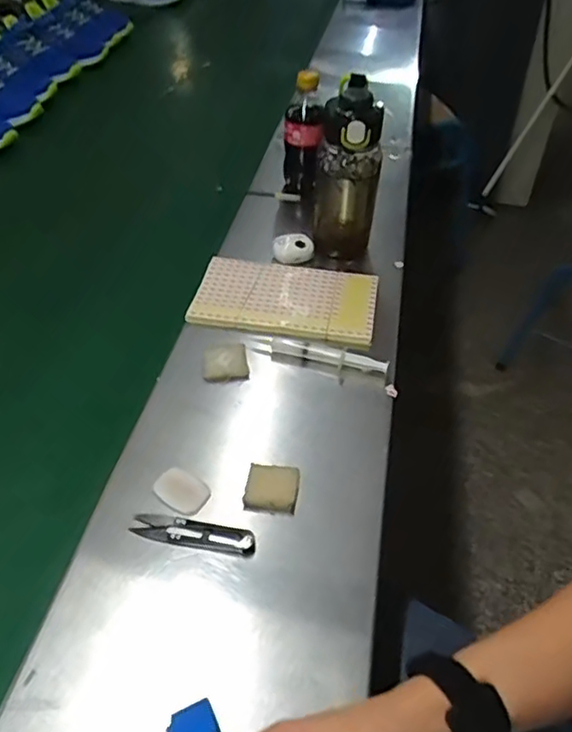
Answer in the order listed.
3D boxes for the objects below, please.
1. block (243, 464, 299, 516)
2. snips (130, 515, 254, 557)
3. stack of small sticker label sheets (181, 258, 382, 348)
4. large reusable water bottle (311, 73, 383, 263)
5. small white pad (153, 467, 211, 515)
[{"bbox_3d":[-0.012,0.106,0.539,0.044,0.016,0.045,7,43,4],"label":"block"},{"bbox_3d":[-0.075,0.138,0.503,0.100,0.005,0.025,8,43,5],"label":"snips"},{"bbox_3d":[0.000,-0.084,0.720,0.205,0.010,0.126,7,46,4],"label":"stack of small sticker label sheets"},{"bbox_3d":[0.074,-0.235,0.737,0.071,0.194,0.066,5,43,2],"label":"large reusable water bottle"},{"bbox_3d":[-0.090,0.107,0.532,0.045,0.010,0.035,26,48,23],"label":"small white pad"}]

